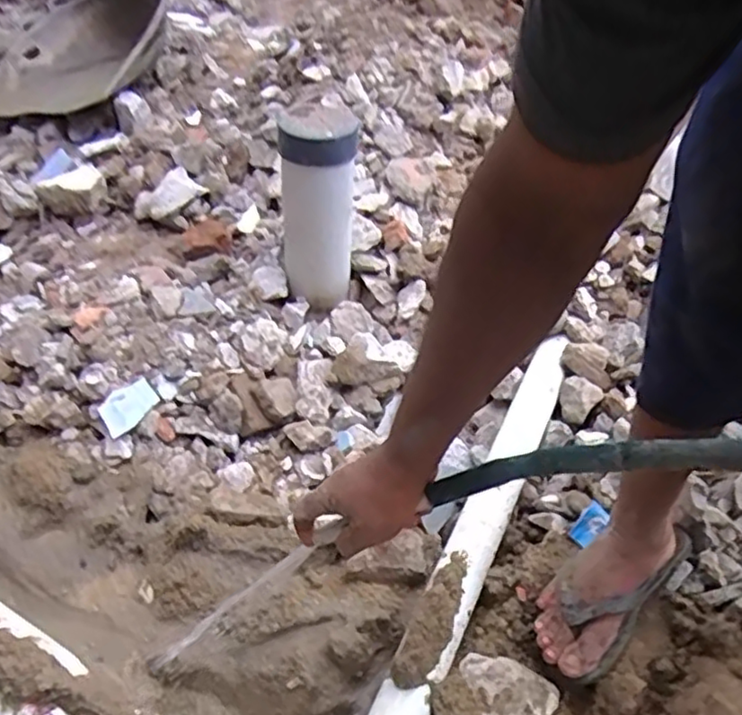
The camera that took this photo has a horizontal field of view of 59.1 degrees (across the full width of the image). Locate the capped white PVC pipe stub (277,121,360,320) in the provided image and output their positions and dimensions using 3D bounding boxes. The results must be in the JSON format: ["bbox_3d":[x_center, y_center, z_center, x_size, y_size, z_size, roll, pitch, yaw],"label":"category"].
[{"bbox_3d":[-0.087,-0.235,1.085,0.126,0.313,0.123,-1,45,-1],"label":"capped white PVC pipe stub"}]

